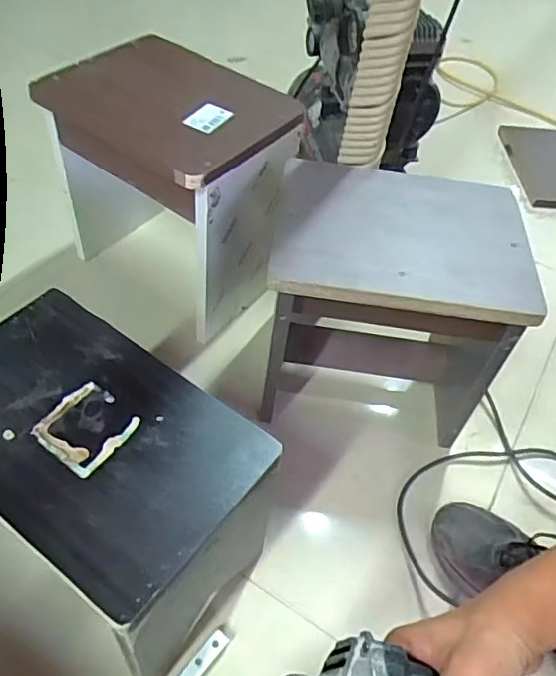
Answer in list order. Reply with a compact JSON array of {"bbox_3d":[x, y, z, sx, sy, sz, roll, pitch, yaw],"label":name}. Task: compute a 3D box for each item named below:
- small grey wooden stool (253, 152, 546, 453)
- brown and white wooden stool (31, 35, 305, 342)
[{"bbox_3d":[0.139,-0.042,0.751,0.292,0.271,0.224,8,50,0],"label":"small grey wooden stool"},{"bbox_3d":[-0.153,-0.225,0.860,0.307,0.298,0.241,33,55,20],"label":"brown and white wooden stool"}]

